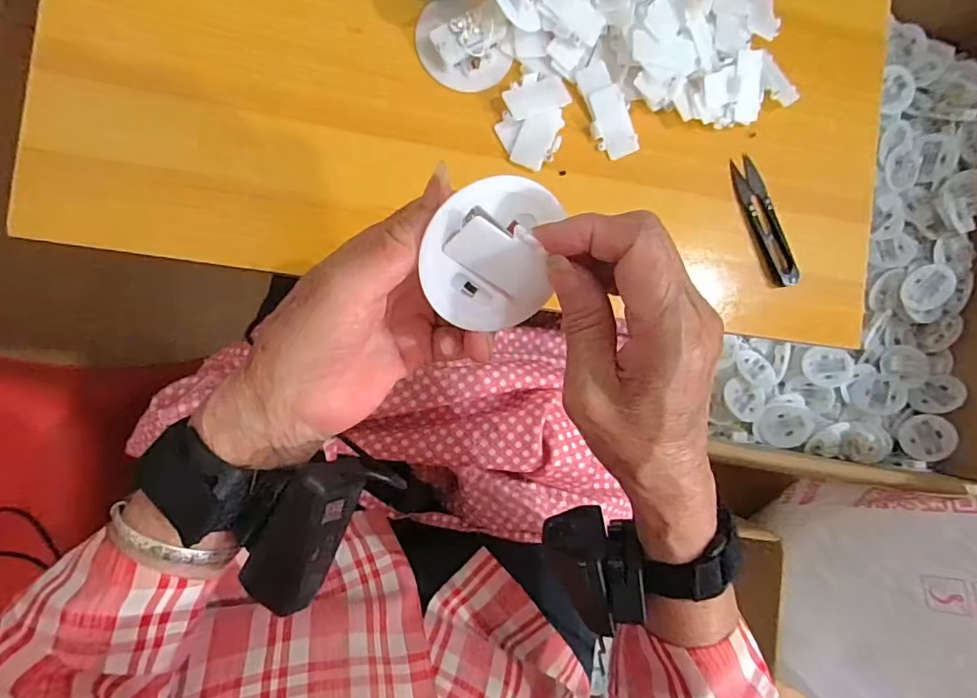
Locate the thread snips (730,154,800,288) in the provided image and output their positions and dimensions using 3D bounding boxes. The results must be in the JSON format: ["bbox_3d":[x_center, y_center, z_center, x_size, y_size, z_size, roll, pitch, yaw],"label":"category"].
[{"bbox_3d":[0.211,-0.097,0.399,0.022,0.015,0.101,-23,96,-7],"label":"thread snips"}]

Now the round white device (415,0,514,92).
[{"bbox_3d":[-0.016,-0.207,0.353,0.063,0.015,0.054,0,93,-9],"label":"round white device"}]

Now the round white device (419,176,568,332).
[{"bbox_3d":[0.003,-0.035,0.215,0.055,0.018,0.064,-4,119,-20],"label":"round white device"}]

